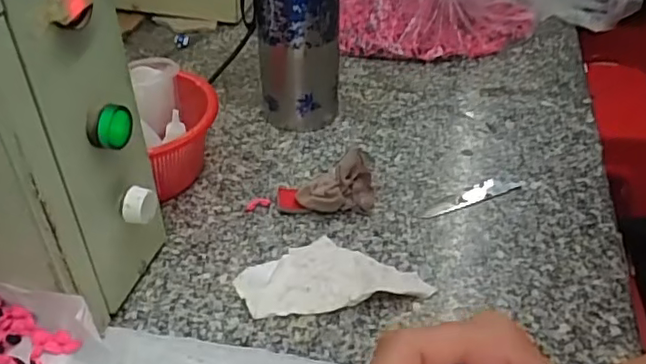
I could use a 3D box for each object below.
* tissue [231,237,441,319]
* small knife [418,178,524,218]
[{"bbox_3d":[0.005,0.068,0.468,0.136,0.011,0.071,-8,39,-11],"label":"tissue"},{"bbox_3d":[0.133,0.012,0.546,0.104,0.004,0.020,-17,42,-21],"label":"small knife"}]

